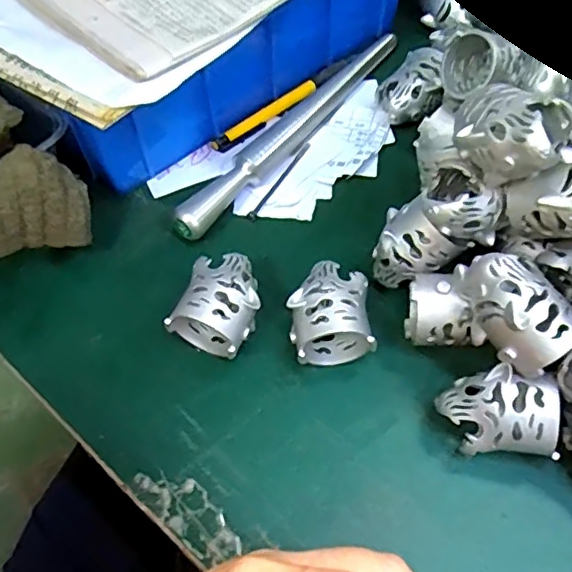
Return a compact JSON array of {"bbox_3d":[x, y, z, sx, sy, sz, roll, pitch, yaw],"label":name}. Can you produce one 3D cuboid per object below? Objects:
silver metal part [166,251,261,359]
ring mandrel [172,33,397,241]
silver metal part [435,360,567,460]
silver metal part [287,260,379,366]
[{"bbox_3d":[-0.034,0.011,0.319,0.040,0.039,0.050,21,60,16],"label":"silver metal part"},{"bbox_3d":[0.006,-0.110,0.402,0.021,0.022,0.230,33,64,21],"label":"ring mandrel"},{"bbox_3d":[0.100,0.063,0.280,0.049,0.040,0.035,2,57,4],"label":"silver metal part"},{"bbox_3d":[0.023,0.015,0.315,0.044,0.037,0.052,-4,57,0],"label":"silver metal part"}]

